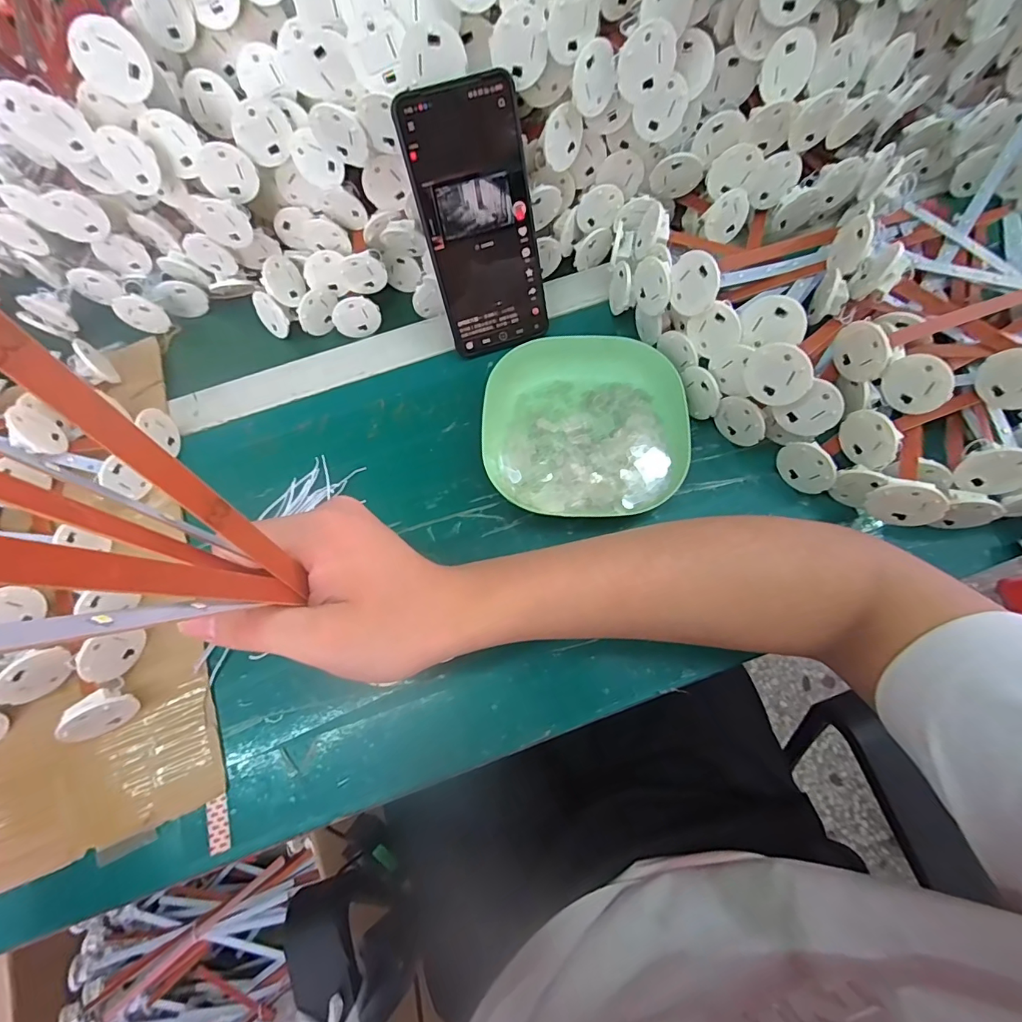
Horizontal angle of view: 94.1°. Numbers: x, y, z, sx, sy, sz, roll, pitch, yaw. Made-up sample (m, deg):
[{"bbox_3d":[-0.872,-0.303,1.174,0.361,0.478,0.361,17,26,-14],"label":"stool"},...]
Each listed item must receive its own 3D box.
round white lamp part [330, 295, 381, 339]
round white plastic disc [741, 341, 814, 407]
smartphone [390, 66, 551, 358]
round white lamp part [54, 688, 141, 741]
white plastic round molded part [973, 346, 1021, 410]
[{"bbox_3d":[-0.132,-0.167,0.410,0.039,0.031,0.014,-23,70,-6],"label":"round white lamp part"},{"bbox_3d":[0.165,-0.085,0.296,0.004,0.039,0.038,-32,104,-29],"label":"round white plastic disc"},{"bbox_3d":[-0.021,-0.196,0.336,0.077,0.162,0.009,-18,40,-4],"label":"smartphone"},{"bbox_3d":[-0.252,0.124,0.296,0.035,0.038,0.018,-40,73,-11],"label":"round white lamp part"},{"bbox_3d":[0.338,-0.089,0.319,0.011,0.044,0.040,-34,72,-10],"label":"white plastic round molded part"}]

